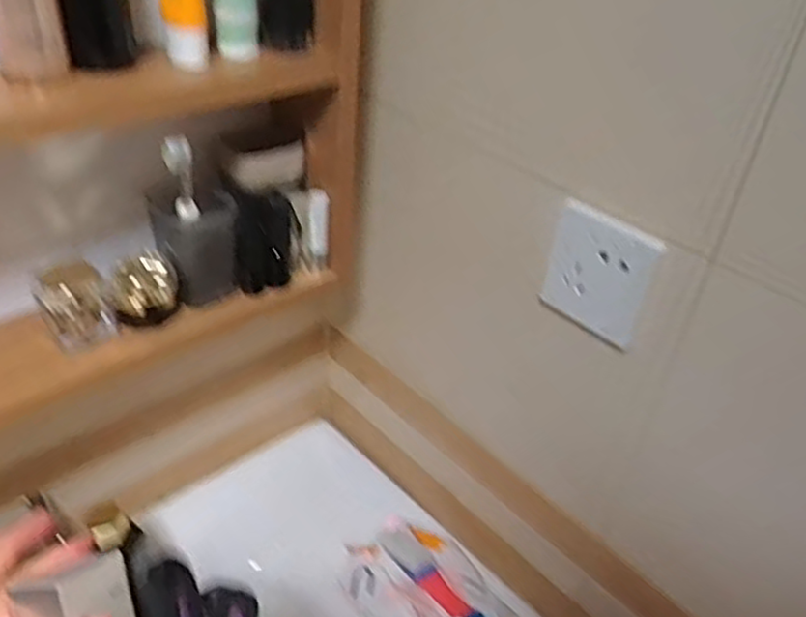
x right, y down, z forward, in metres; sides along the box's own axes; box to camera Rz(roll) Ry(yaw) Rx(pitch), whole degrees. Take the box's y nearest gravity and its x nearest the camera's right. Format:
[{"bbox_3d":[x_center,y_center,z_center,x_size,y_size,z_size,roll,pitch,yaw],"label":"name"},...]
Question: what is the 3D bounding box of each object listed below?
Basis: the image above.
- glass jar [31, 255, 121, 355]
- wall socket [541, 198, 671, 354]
[{"bbox_3d":[-0.256,-0.004,0.552,0.050,0.061,0.050,4,36,-3],"label":"glass jar"},{"bbox_3d":[0.148,-0.024,0.533,0.010,0.098,0.085,-24,45,-34],"label":"wall socket"}]

